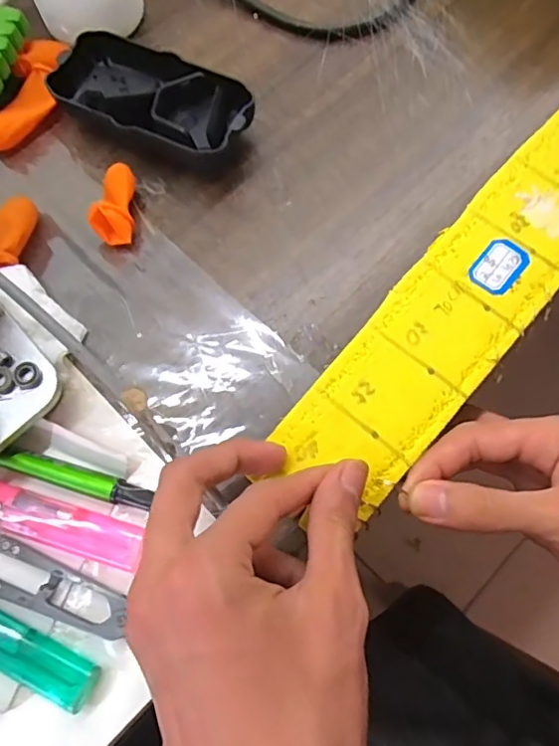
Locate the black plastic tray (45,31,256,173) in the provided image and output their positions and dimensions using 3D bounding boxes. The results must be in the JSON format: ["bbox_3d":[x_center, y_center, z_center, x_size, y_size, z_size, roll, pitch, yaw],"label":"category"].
[{"bbox_3d":[-0.069,-0.147,0.306,0.107,0.030,0.054,27,75,9],"label":"black plastic tray"}]

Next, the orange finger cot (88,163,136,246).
[{"bbox_3d":[-0.086,-0.089,0.292,0.019,0.022,0.041,4,73,2],"label":"orange finger cot"}]

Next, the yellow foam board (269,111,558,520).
[{"bbox_3d":[0.125,-0.072,0.277,0.057,0.004,0.319,40,77,12],"label":"yellow foam board"}]

